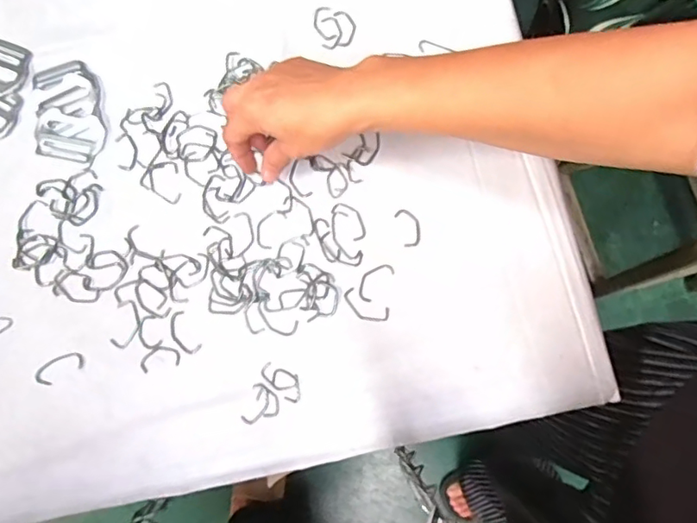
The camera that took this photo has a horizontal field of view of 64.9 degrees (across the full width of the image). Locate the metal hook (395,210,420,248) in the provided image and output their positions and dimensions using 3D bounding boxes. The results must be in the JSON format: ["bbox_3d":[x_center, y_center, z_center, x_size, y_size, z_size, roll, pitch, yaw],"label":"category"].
[{"bbox_3d":[0.051,-0.029,0.456,0.018,0.004,0.032,-17,80,-4],"label":"metal hook"}]

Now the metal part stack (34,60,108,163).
[{"bbox_3d":[-0.239,-0.127,0.468,0.054,0.006,0.089,-9,80,-2],"label":"metal part stack"}]

